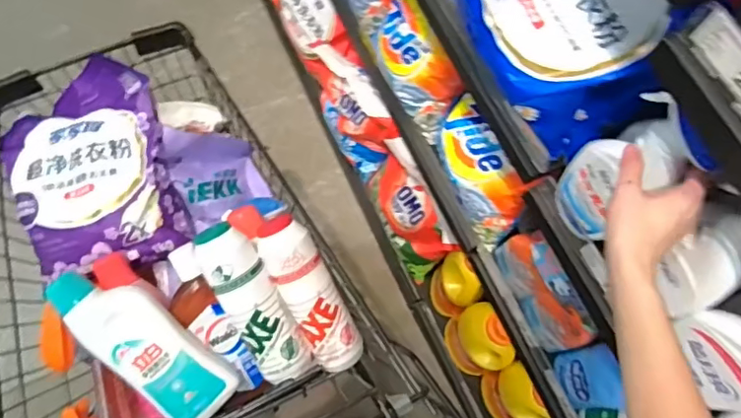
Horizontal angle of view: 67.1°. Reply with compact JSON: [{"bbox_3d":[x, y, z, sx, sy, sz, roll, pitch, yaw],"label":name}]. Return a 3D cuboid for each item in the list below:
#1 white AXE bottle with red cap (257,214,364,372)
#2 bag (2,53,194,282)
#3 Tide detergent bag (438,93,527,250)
[{"bbox_3d":[-0.076,0.112,0.714,0.065,0.056,0.213,-28,101,-10],"label":"white AXE bottle with red cap"},{"bbox_3d":[-0.388,-0.057,0.765,0.218,0.073,0.291,-16,74,-7],"label":"bag"},{"bbox_3d":[0.174,-0.061,0.922,0.075,0.130,0.220,-19,74,-8],"label":"Tide detergent bag"}]

